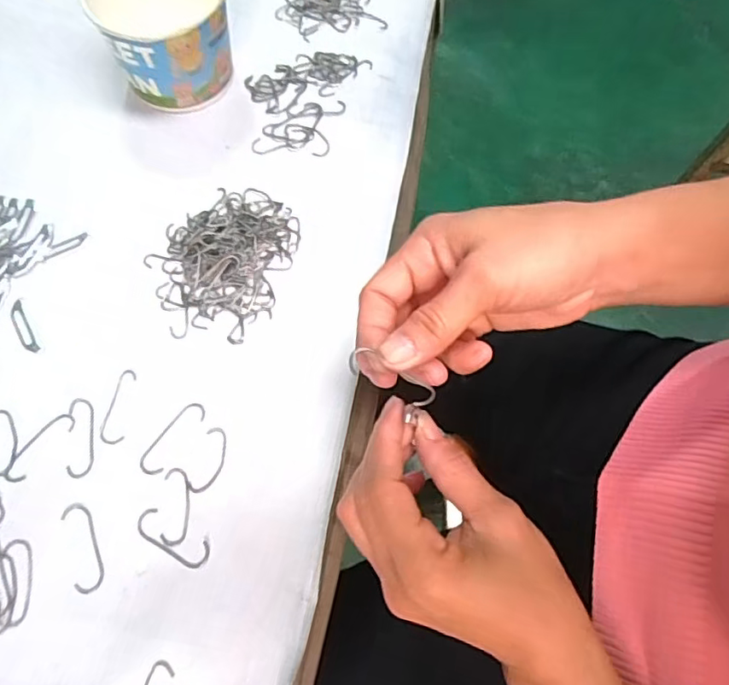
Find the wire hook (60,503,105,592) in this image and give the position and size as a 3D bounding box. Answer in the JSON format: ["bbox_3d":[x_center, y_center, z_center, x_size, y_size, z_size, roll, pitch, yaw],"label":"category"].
[{"bbox_3d":[-0.156,0.113,0.312,0.016,0.004,0.048,-19,71,-10],"label":"wire hook"}]

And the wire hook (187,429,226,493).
[{"bbox_3d":[-0.090,0.068,0.330,0.016,0.004,0.038,15,69,3],"label":"wire hook"}]

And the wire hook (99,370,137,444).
[{"bbox_3d":[-0.149,0.038,0.341,0.014,0.004,0.045,5,68,-1],"label":"wire hook"}]

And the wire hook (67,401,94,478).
[{"bbox_3d":[-0.168,0.056,0.333,0.015,0.004,0.047,-8,69,-6],"label":"wire hook"}]

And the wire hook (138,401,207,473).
[{"bbox_3d":[-0.114,0.056,0.336,0.015,0.004,0.049,33,71,10],"label":"wire hook"}]

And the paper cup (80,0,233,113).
[{"bbox_3d":[-0.141,-0.225,0.404,0.088,0.079,0.087,1,69,-3],"label":"paper cup"}]

